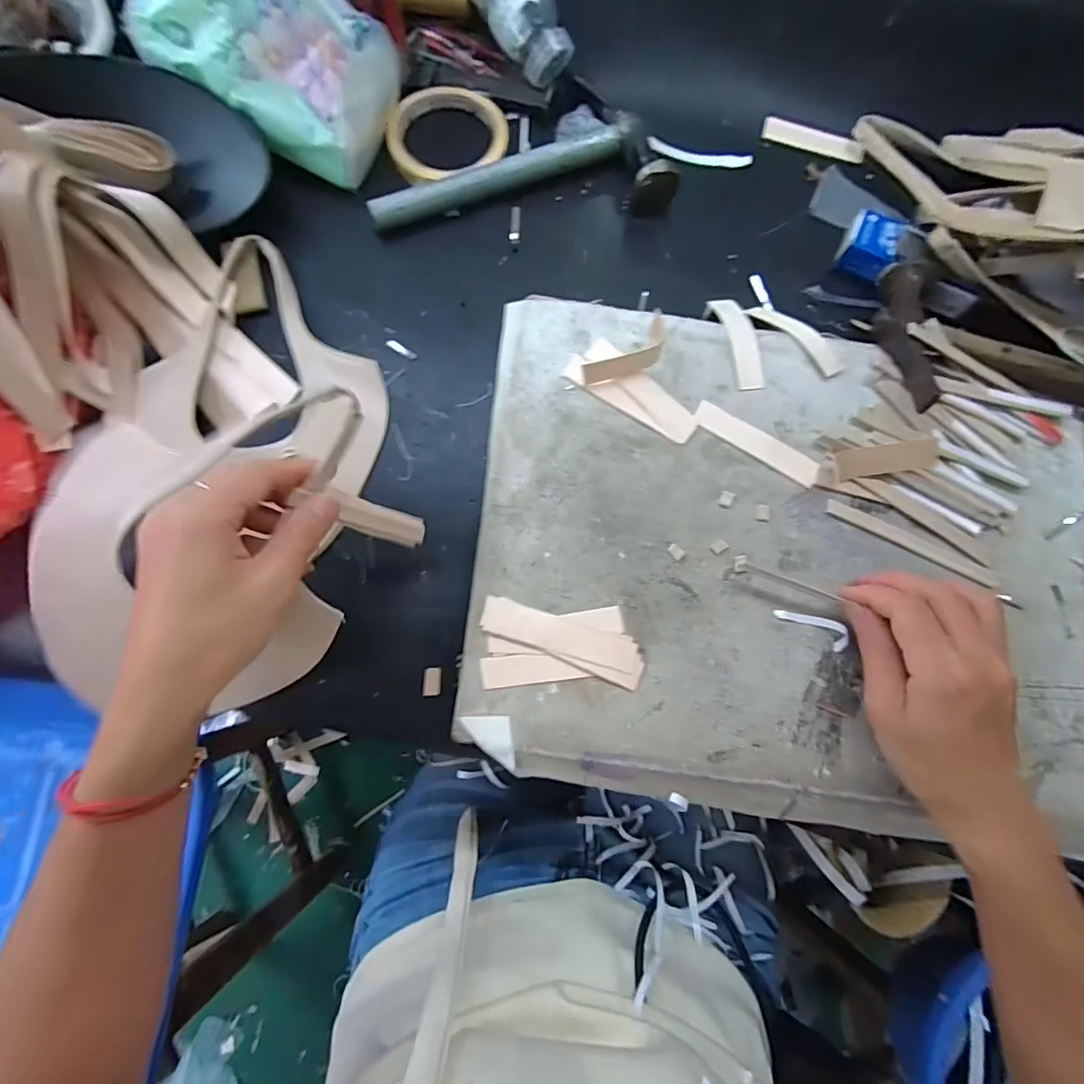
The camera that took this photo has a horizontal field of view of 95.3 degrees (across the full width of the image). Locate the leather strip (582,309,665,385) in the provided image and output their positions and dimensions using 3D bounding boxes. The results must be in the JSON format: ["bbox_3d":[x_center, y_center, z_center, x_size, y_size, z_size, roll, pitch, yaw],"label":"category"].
[{"bbox_3d":[0.063,-0.128,0.329,0.078,0.013,0.027,-42,82,-10],"label":"leather strip"}]

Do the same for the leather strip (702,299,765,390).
[{"bbox_3d":[0.140,-0.142,0.354,0.022,0.017,0.084,-7,65,-2],"label":"leather strip"}]

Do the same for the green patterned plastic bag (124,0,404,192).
[{"bbox_3d":[-0.189,-0.350,0.344,0.144,0.102,0.105,27,77,3],"label":"green patterned plastic bag"}]

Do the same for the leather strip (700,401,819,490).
[{"bbox_3d":[0.143,-0.067,0.327,0.086,0.004,0.019,32,78,5],"label":"leather strip"}]

